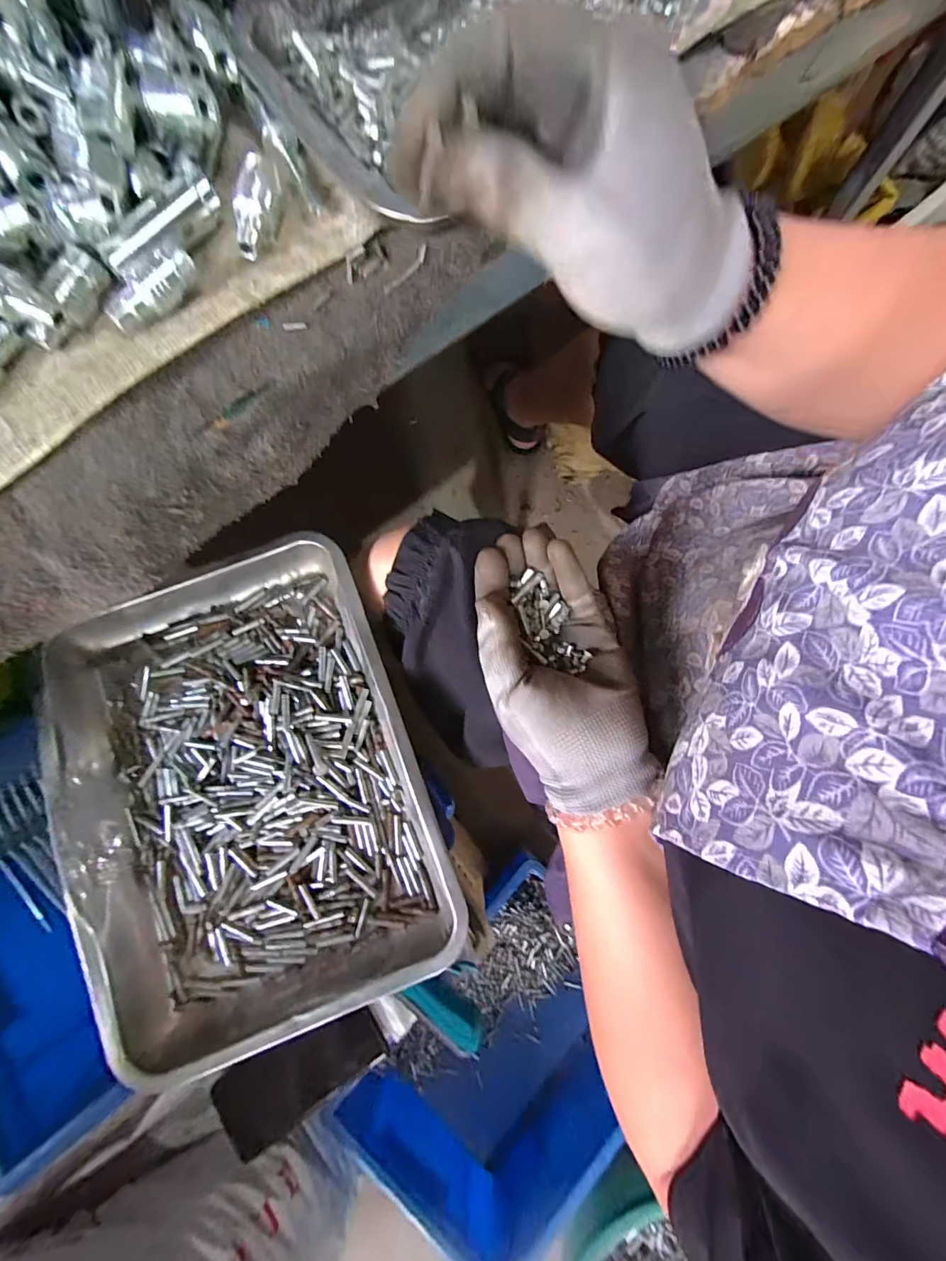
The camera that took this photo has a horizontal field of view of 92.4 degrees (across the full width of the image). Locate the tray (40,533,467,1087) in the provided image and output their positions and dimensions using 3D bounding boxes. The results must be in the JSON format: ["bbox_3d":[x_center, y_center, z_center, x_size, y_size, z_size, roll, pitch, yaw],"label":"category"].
[{"bbox_3d":[-0.179,0.118,0.356,0.260,0.035,0.347,-20,80,-5],"label":"tray"}]

